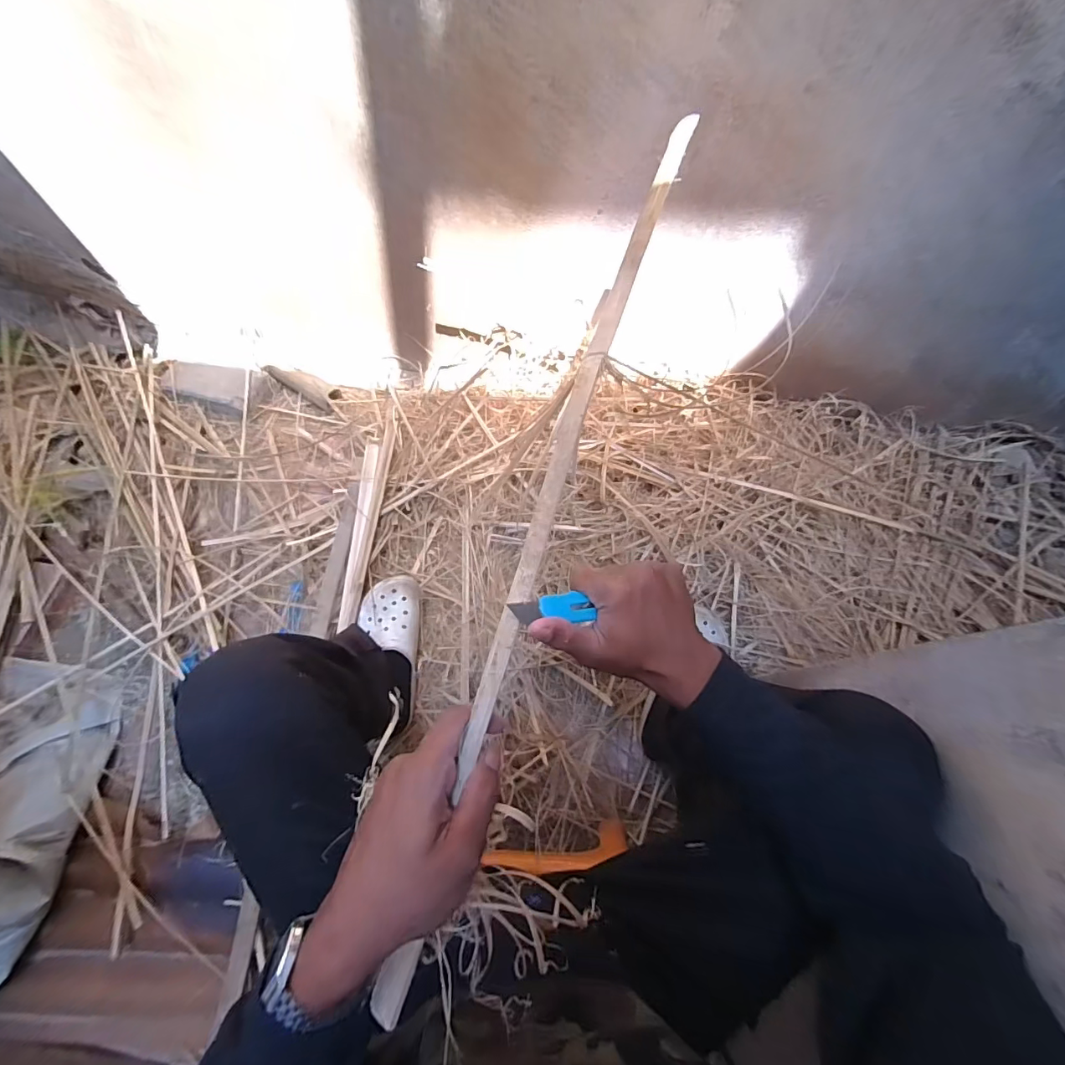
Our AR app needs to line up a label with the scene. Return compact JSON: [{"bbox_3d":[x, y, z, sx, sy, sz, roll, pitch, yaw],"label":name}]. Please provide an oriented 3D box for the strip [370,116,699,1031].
[{"bbox_3d":[0.039,-0.092,0.377,0.023,0.016,0.767,17,71,6],"label":"strip"}]

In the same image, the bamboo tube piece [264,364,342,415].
[{"bbox_3d":[-0.515,-0.333,1.048,0.204,0.050,0.052,26,70,9],"label":"bamboo tube piece"}]

